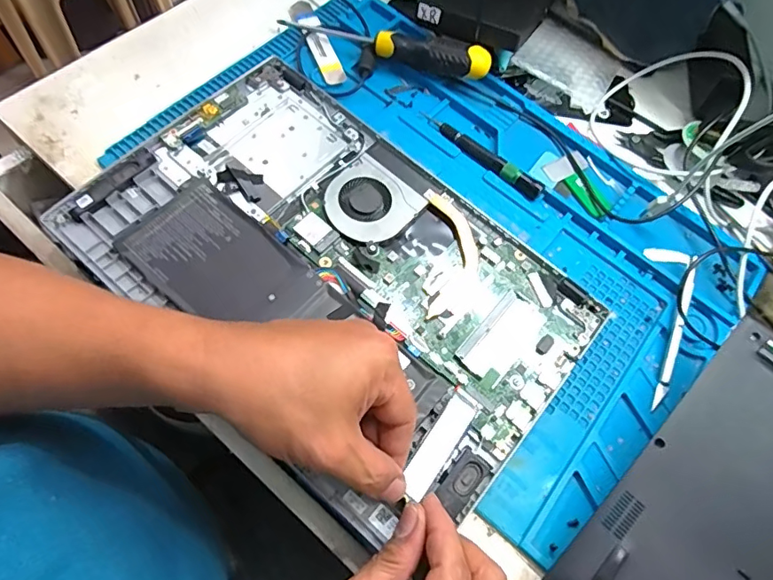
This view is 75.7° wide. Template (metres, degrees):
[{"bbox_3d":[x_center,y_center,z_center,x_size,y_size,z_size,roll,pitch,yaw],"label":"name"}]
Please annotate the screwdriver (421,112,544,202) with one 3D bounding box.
[{"bbox_3d":[0.083,-0.122,0.438,0.127,0.013,0.015,43,68,13],"label":"screwdriver"}]

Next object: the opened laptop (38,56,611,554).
[{"bbox_3d":[-0.041,-0.016,0.371,0.357,0.032,0.232,39,70,15],"label":"opened laptop"}]

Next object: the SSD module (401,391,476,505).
[{"bbox_3d":[0.034,0.100,0.316,0.021,0.005,0.070,40,62,1],"label":"SSD module"}]

